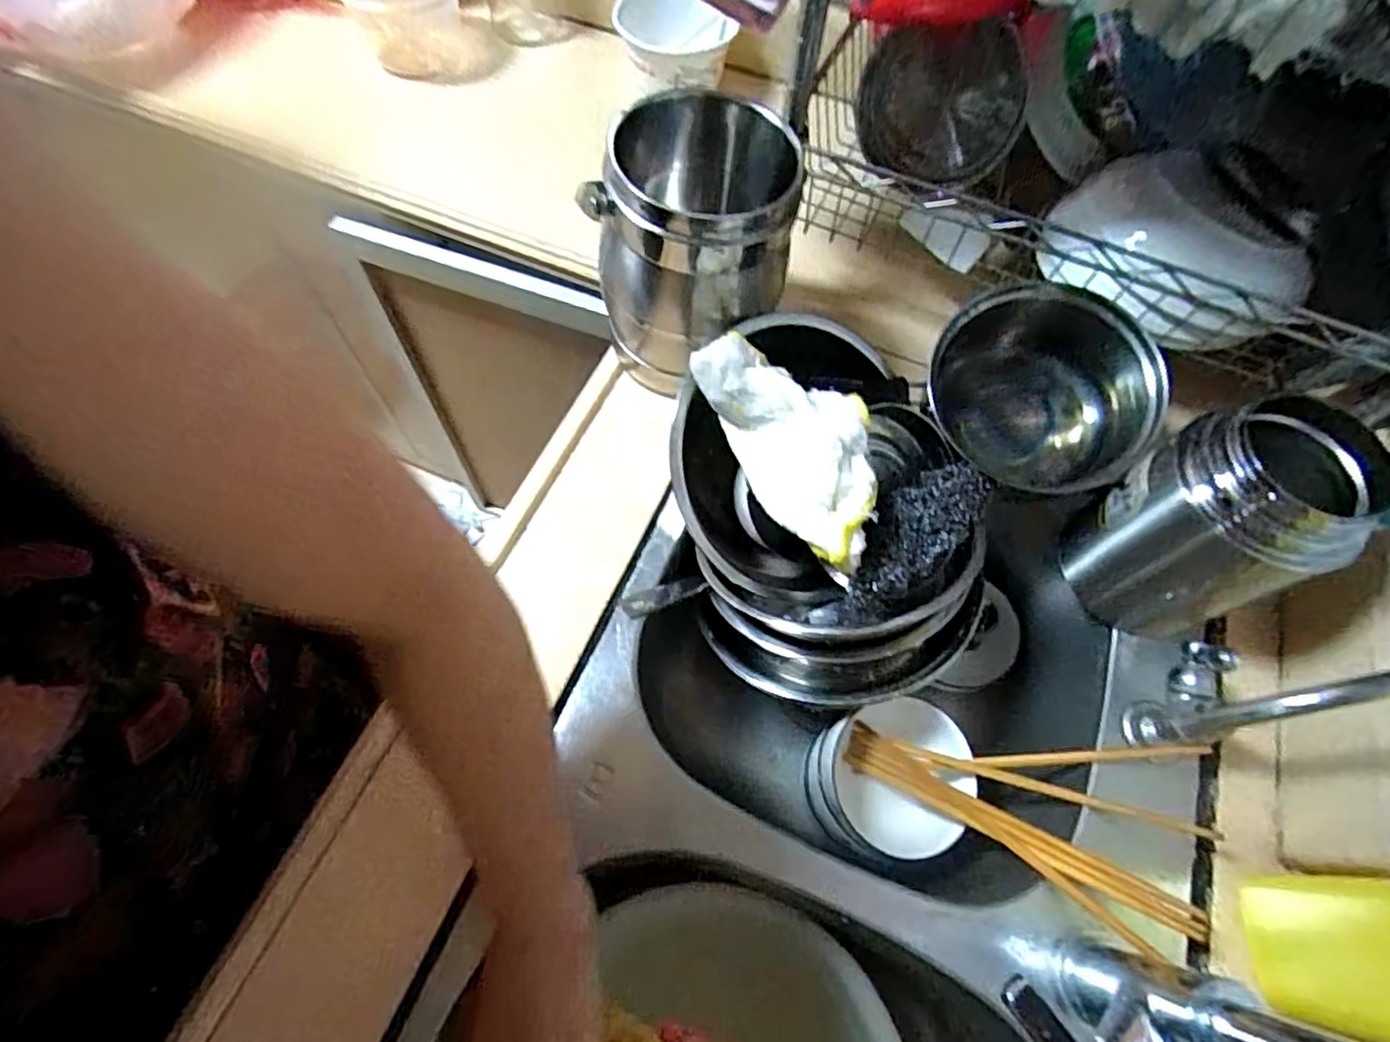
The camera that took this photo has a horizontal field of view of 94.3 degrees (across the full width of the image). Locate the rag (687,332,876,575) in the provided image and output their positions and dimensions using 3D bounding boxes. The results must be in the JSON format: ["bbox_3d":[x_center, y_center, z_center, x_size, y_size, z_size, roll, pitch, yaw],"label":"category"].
[{"bbox_3d":[0.074,-0.051,0.431,0.079,0.051,0.168,-29,68,-16],"label":"rag"}]

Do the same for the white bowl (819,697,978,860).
[{"bbox_3d":[0.155,0.196,0.500,0.108,0.043,0.113,1,63,-2],"label":"white bowl"}]

